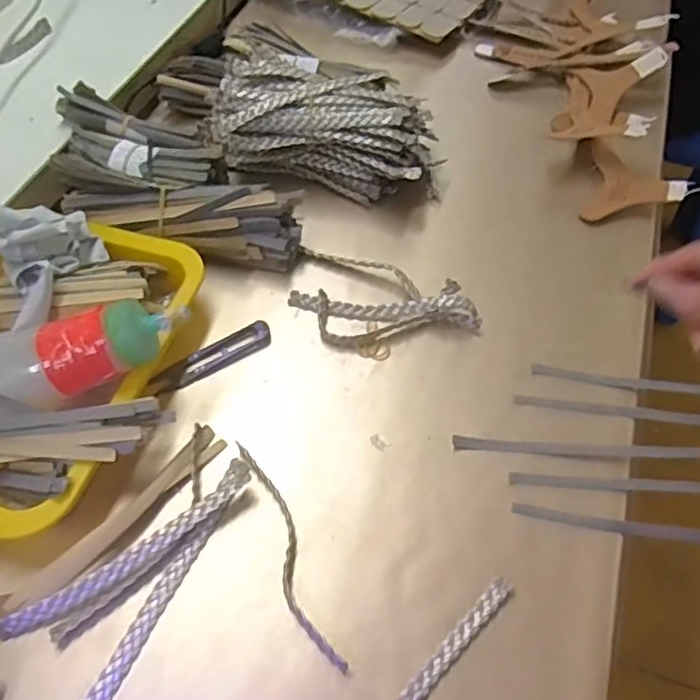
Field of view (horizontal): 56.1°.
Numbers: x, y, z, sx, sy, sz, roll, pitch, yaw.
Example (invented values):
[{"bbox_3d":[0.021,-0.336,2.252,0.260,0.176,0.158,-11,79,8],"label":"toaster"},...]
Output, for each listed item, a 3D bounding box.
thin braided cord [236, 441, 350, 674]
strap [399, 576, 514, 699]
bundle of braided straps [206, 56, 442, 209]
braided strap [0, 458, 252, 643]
[{"bbox_3d":[-0.041,0.128,0.426,0.021,0.005,0.162,-18,57,-14],"label":"thin braided cord"},{"bbox_3d":[0.040,0.201,0.387,0.014,0.006,0.172,39,62,23],"label":"strap"},{"bbox_3d":[-0.023,-0.207,0.615,0.206,0.088,0.085,8,55,4],"label":"bundle of braided straps"},{"bbox_3d":[-0.139,0.128,0.425,0.177,0.013,0.024,-34,62,-23],"label":"braided strap"}]

